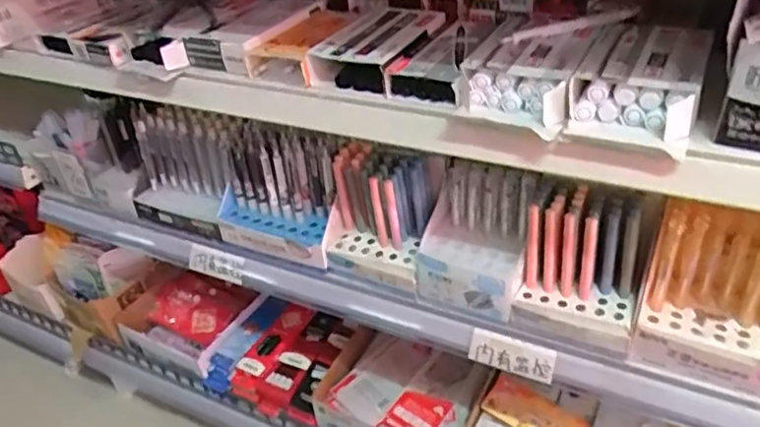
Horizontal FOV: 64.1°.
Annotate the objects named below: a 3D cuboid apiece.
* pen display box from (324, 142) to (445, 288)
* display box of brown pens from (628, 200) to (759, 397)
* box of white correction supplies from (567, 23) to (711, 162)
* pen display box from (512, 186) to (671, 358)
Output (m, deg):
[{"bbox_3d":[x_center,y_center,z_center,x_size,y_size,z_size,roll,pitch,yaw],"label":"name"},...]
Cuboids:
[{"bbox_3d":[-0.001,-0.007,0.713,0.118,0.121,0.114,10,39,19],"label":"pen display box"},{"bbox_3d":[0.332,0.081,0.551,0.163,0.139,0.078,14,41,25],"label":"display box of brown pens"},{"bbox_3d":[0.221,-0.107,0.505,0.089,0.046,0.157,18,42,28],"label":"box of white correction supplies"},{"bbox_3d":[0.209,0.050,0.619,0.118,0.129,0.095,12,40,22],"label":"pen display box"}]

